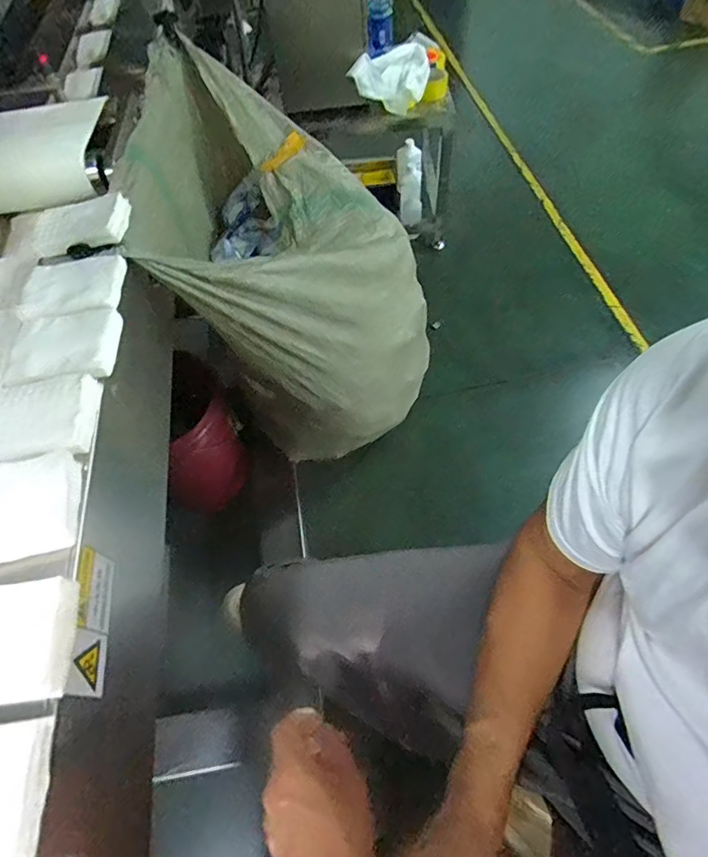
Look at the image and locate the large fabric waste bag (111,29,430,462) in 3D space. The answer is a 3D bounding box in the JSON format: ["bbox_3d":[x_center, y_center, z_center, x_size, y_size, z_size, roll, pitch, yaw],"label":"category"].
[{"bbox_3d":[-0.150,-0.344,1.050,0.487,0.687,0.577,-28,60,-13],"label":"large fabric waste bag"}]

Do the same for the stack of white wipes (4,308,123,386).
[{"bbox_3d":[-0.279,-0.078,0.465,0.099,0.018,0.079,-5,58,1],"label":"stack of white wipes"}]

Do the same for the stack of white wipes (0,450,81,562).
[{"bbox_3d":[-0.270,0.064,0.378,0.102,0.020,0.075,-14,58,-4],"label":"stack of white wipes"}]

